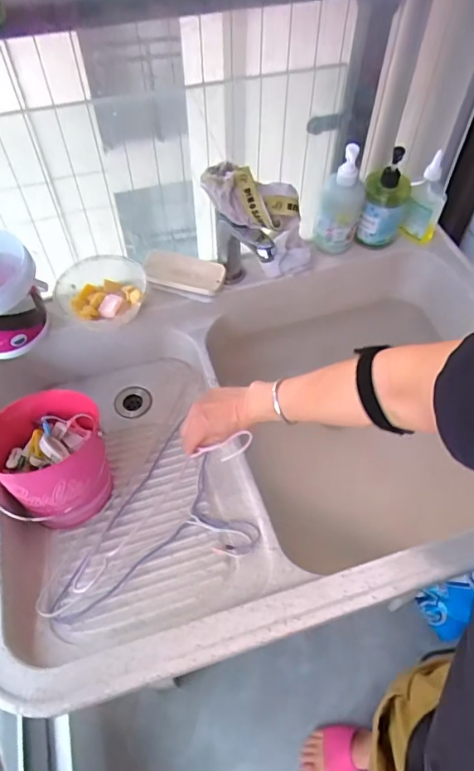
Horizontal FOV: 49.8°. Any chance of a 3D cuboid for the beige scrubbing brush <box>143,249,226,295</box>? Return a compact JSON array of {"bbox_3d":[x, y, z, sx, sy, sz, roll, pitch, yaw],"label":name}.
[{"bbox_3d":[-0.091,-0.184,0.838,0.137,0.026,0.063,14,69,1],"label":"beige scrubbing brush"}]

